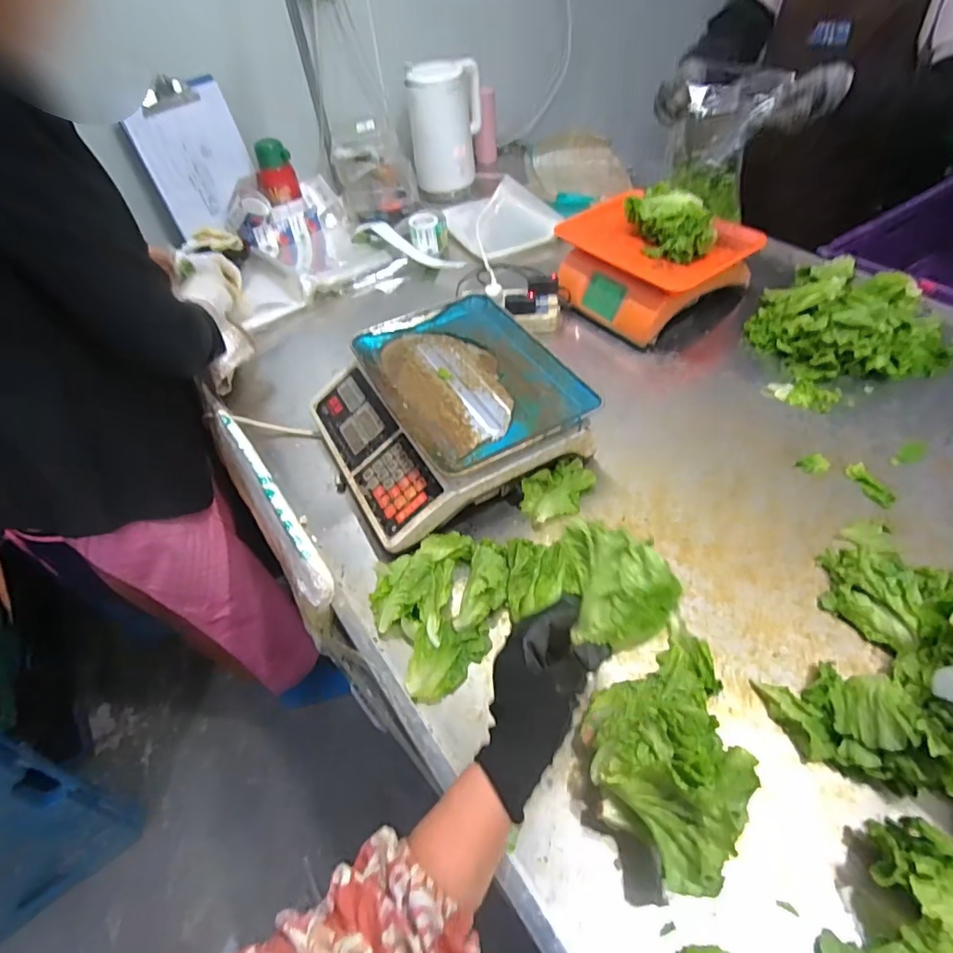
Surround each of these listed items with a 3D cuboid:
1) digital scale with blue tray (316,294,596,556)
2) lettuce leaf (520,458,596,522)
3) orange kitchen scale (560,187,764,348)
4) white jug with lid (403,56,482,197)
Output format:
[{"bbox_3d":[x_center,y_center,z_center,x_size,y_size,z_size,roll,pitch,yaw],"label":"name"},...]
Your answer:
[{"bbox_3d":[-0.047,-0.094,0.758,0.327,0.104,0.322,-26,52,-16],"label":"digital scale with blue tray"},{"bbox_3d":[0.112,0.016,0.709,0.104,0.036,0.068,-21,51,-12],"label":"lettuce leaf"},{"bbox_3d":[0.311,-0.377,0.959,0.251,0.143,0.284,-36,55,-22],"label":"orange kitchen scale"},{"bbox_3d":[-0.070,-0.837,1.279,0.166,0.256,0.149,-3,49,3],"label":"white jug with lid"}]

